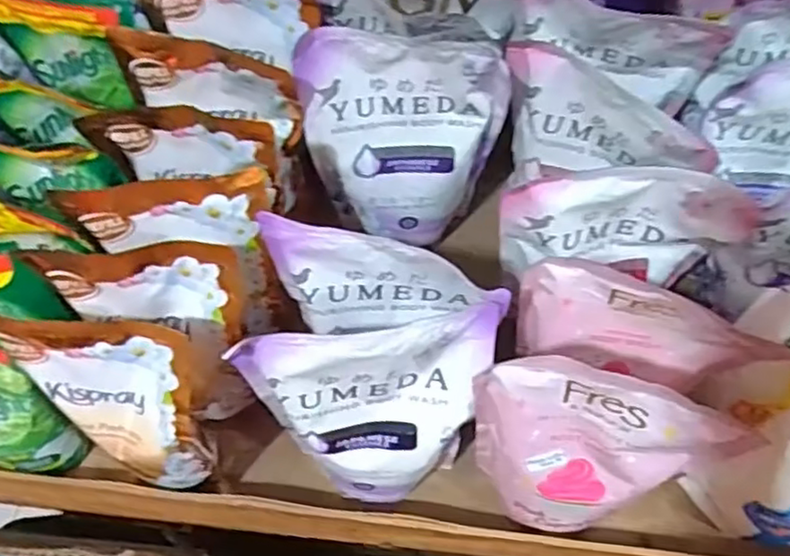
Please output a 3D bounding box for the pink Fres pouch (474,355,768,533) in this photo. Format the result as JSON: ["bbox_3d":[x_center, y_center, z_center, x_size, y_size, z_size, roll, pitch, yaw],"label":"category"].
[{"bbox_3d":[0.100,0.103,0.370,0.127,0.150,0.063,17,69,9],"label":"pink Fres pouch"}]

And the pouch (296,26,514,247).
[{"bbox_3d":[0.007,-0.087,0.456,0.126,0.167,0.053,4,68,4],"label":"pouch"}]

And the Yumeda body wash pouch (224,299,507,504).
[{"bbox_3d":[-0.005,0.083,0.382,0.128,0.175,0.065,-11,67,-3],"label":"Yumeda body wash pouch"}]

